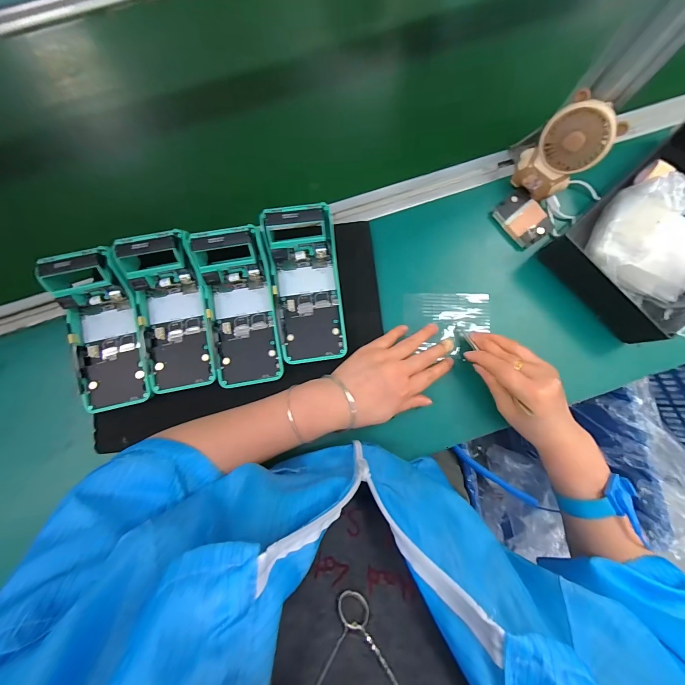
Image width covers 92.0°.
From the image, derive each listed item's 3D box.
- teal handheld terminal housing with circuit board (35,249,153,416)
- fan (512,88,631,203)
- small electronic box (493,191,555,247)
[{"bbox_3d":[-0.281,-0.014,0.378,0.084,0.064,0.178,-12,81,-3],"label":"teal handheld terminal housing with circuit board"},{"bbox_3d":[0.263,-0.228,0.393,0.067,0.104,0.050,42,52,3],"label":"fan"},{"bbox_3d":[0.239,-0.162,0.431,0.058,0.013,0.067,-38,83,-7],"label":"small electronic box"}]

